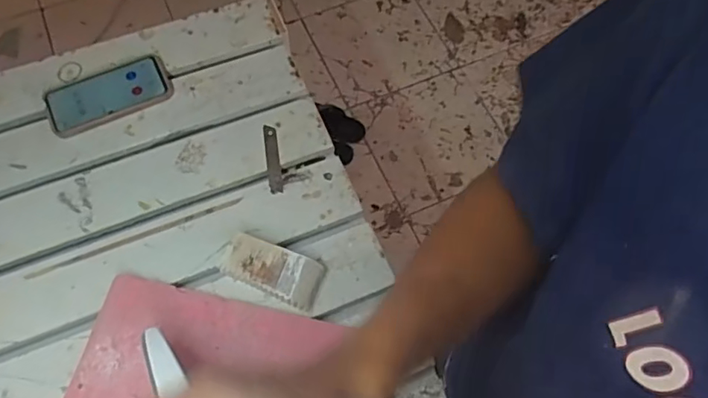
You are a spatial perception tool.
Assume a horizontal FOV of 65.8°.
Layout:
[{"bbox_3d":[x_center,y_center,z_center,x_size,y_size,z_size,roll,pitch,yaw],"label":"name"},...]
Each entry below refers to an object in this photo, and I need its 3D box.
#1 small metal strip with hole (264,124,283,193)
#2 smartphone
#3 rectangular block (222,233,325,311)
[{"bbox_3d":[-0.109,-0.055,0.738,0.018,0.005,0.103,-8,65,-5],"label":"small metal strip with hole"},{"bbox_3d":[-0.343,-0.145,0.766,0.168,0.018,0.072,-21,67,-11],"label":"smartphone"},{"bbox_3d":[-0.095,0.084,0.651,0.109,0.031,0.056,22,67,9],"label":"rectangular block"}]

